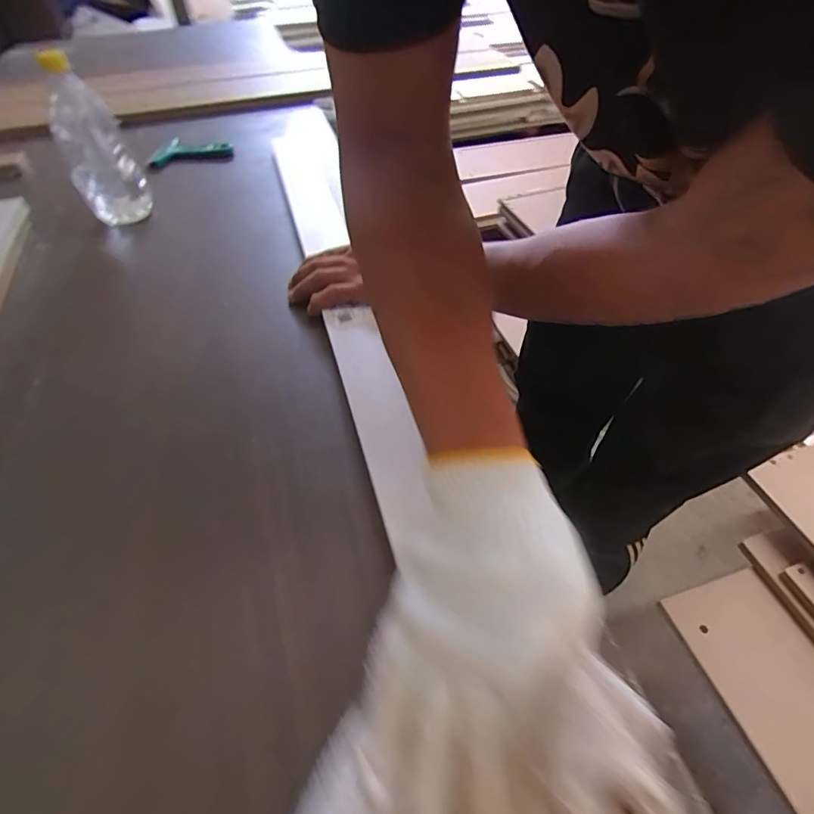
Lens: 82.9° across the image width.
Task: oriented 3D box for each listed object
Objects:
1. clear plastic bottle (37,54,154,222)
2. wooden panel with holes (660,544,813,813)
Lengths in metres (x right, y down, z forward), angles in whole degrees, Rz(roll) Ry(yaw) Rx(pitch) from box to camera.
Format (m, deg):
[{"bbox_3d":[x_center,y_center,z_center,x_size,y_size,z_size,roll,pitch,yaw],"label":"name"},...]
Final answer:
[{"bbox_3d":[-0.429,-0.363,0.633,0.083,0.191,0.096,-25,52,-19],"label":"clear plastic bottle"},{"bbox_3d":[0.500,0.384,0.580,0.163,0.017,0.344,-19,50,-2],"label":"wooden panel with holes"}]

